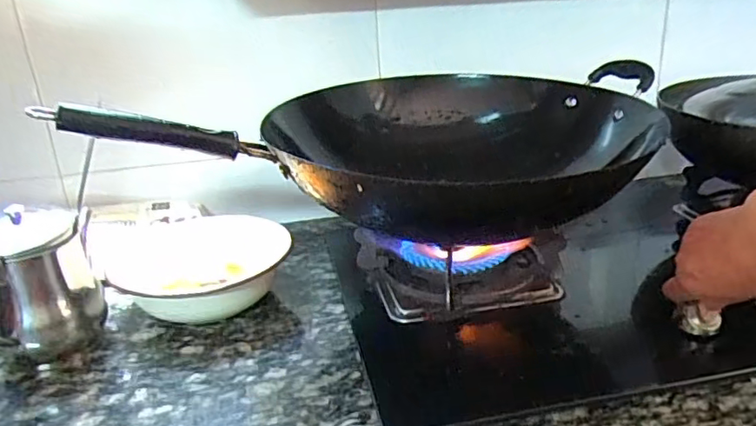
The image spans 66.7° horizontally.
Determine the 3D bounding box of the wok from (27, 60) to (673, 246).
[{"bbox_3d":[0.011,-0.083,0.637,0.602,0.119,0.298,-13,24,-22],"label":"wok"}]

